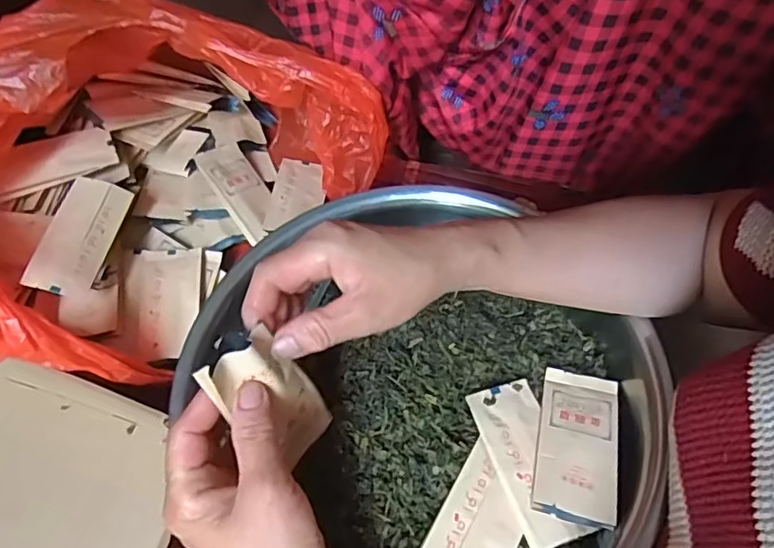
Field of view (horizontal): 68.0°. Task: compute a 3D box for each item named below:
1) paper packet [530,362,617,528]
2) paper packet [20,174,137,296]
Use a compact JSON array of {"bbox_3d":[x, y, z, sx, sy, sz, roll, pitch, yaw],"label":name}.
[{"bbox_3d":[0.133,0.116,0.399,0.053,0.010,0.112,13,45,11],"label":"paper packet"},{"bbox_3d":[-0.265,-0.034,0.499,0.048,0.011,0.109,28,62,-29],"label":"paper packet"}]

